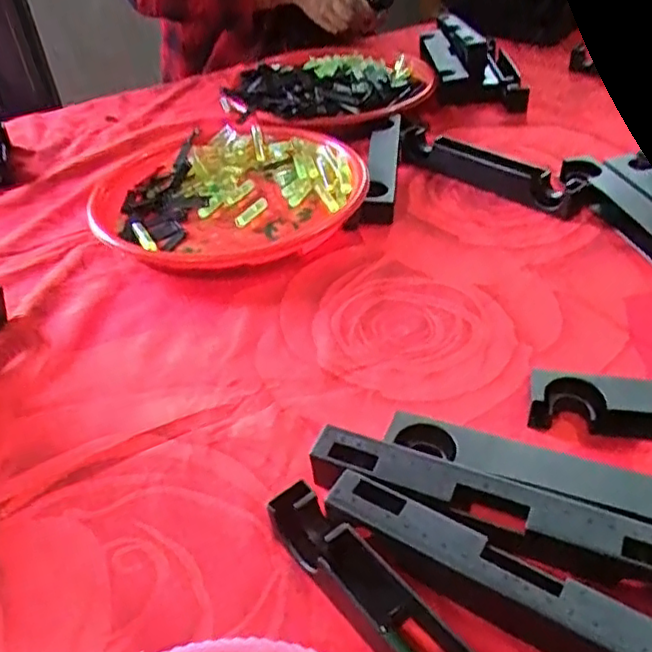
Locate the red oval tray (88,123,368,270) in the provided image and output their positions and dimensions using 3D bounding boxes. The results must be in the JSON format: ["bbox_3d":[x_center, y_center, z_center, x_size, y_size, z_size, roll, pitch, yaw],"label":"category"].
[{"bbox_3d":[-0.092,-0.139,0.630,0.245,0.032,0.270,-6,39,-2],"label":"red oval tray"}]

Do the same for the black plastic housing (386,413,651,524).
[{"bbox_3d":[0.129,0.084,0.339,0.191,0.026,0.038,11,42,19],"label":"black plastic housing"}]

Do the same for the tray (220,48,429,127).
[{"bbox_3d":[0.000,-0.312,0.810,0.254,0.037,0.258,2,40,9],"label":"tray"}]

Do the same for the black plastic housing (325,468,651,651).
[{"bbox_3d":[0.086,0.124,0.293,0.193,0.030,0.031,21,46,28],"label":"black plastic housing"}]

